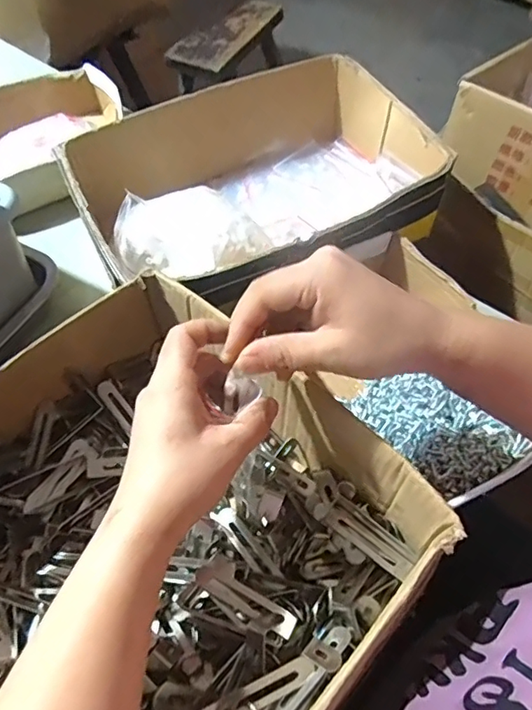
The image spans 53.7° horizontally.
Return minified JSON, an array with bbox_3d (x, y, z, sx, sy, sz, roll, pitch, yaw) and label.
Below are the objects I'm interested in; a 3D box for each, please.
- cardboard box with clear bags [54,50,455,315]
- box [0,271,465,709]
[{"bbox_3d":[-0.016,-0.172,0.553,0.338,0.101,0.240,-26,62,-15],"label":"cardboard box with clear bags"},{"bbox_3d":[-0.082,0.120,0.361,0.300,0.106,0.276,40,67,22],"label":"box"}]

